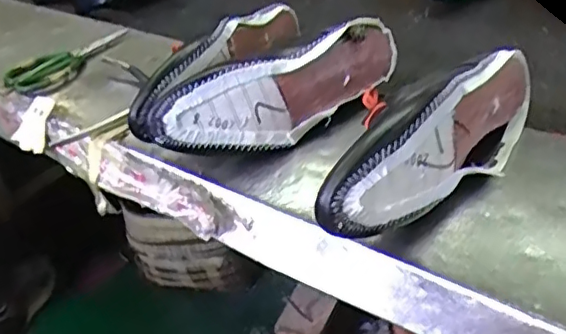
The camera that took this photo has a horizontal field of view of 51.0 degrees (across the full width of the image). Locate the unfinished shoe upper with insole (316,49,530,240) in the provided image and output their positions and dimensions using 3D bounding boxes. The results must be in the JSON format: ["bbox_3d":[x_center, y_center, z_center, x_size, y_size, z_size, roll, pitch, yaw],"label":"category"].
[{"bbox_3d":[0.137,-0.019,0.489,0.047,0.107,0.266,25,48,39],"label":"unfinished shoe upper with insole"}]

